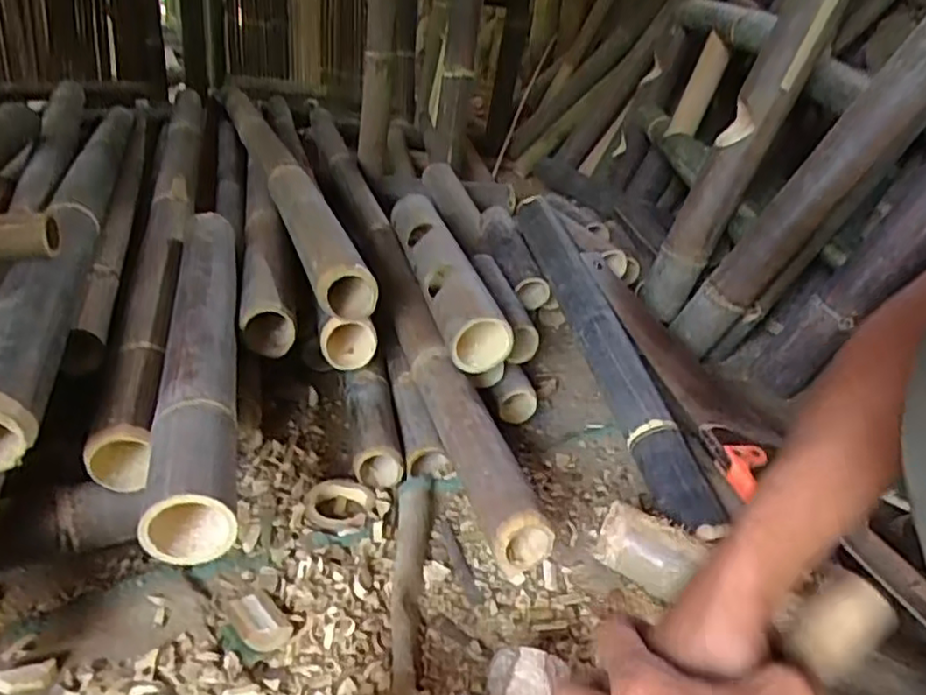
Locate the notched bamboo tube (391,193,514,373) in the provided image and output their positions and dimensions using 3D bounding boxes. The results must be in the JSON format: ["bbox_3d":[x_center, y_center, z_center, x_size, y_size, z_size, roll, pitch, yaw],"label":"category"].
[{"bbox_3d":[-0.035,-0.123,1.003,0.071,0.084,0.512,-1,30,-16],"label":"notched bamboo tube"}]

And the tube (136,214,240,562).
[{"bbox_3d":[-0.288,-0.011,0.764,0.072,0.080,0.590,-2,30,-17],"label":"tube"}]

